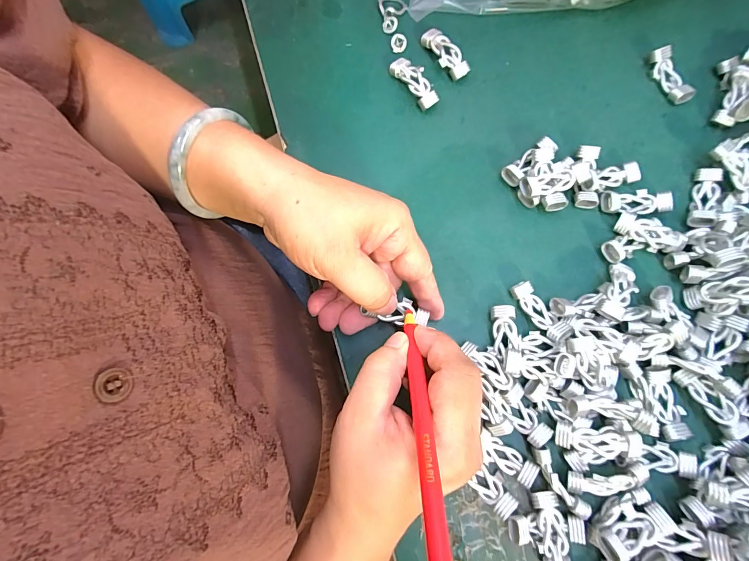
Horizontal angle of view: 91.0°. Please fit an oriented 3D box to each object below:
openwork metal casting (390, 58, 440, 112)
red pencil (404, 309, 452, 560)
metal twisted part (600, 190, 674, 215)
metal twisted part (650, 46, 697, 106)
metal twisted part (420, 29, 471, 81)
[{"bbox_3d":[0.031,-0.150,0.279,0.017,0.011,0.045,-36,81,-6],"label":"openwork metal casting"},{"bbox_3d":[0.022,0.063,0.171,0.008,0.004,0.134,-2,37,1],"label":"red pencil"},{"bbox_3d":[0.183,-0.055,0.258,0.044,0.009,0.018,-3,79,1],"label":"metal twisted part"},{"bbox_3d":[0.223,-0.154,0.277,0.014,0.014,0.043,-24,80,-3],"label":"metal twisted part"},{"bbox_3d":[0.054,-0.174,0.282,0.016,0.011,0.045,-31,80,-5],"label":"metal twisted part"}]

